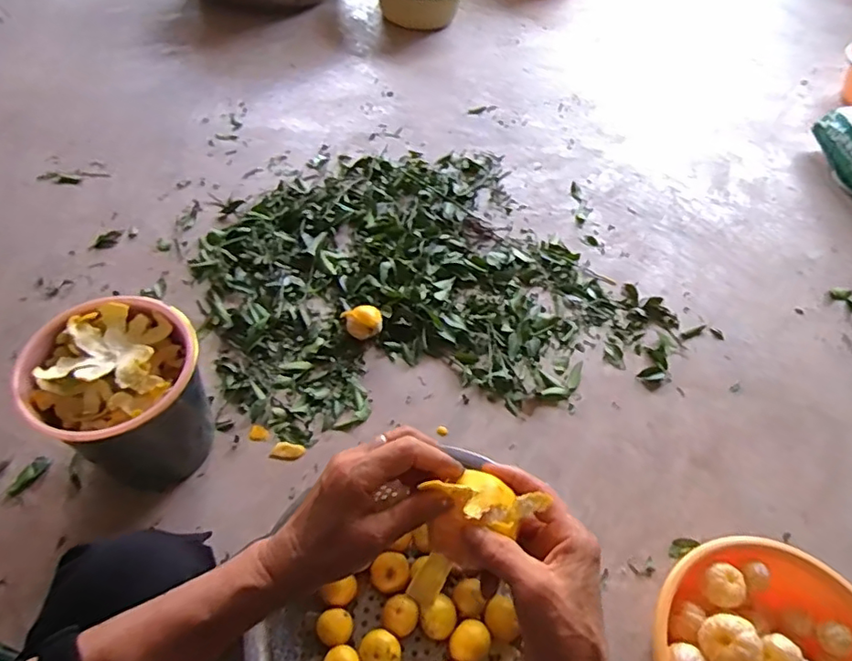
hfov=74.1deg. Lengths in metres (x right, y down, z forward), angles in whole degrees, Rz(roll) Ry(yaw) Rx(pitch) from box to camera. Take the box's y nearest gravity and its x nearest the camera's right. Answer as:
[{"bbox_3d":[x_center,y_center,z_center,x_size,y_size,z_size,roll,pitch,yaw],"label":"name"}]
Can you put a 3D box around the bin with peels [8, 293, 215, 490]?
[{"bbox_3d":[-0.426,0.112,0.838,0.210,0.253,0.193,2,54,-3],"label":"bin with peels"}]

